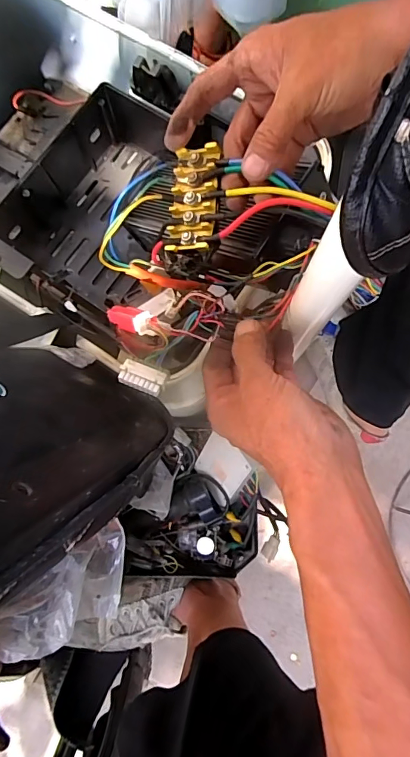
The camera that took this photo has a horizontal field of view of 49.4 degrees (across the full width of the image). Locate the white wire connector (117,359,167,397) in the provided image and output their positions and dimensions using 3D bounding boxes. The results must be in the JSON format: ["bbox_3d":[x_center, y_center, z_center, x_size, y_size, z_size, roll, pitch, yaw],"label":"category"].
[{"bbox_3d":[-0.048,-0.001,0.341,0.035,0.005,0.020,21,81,4],"label":"white wire connector"}]

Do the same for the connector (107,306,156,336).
[{"bbox_3d":[-0.055,-0.044,0.328,0.041,0.011,0.017,23,80,23],"label":"connector"}]

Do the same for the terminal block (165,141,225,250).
[{"bbox_3d":[-0.005,-0.138,0.348,0.043,0.020,0.081,2,83,26],"label":"terminal block"}]

